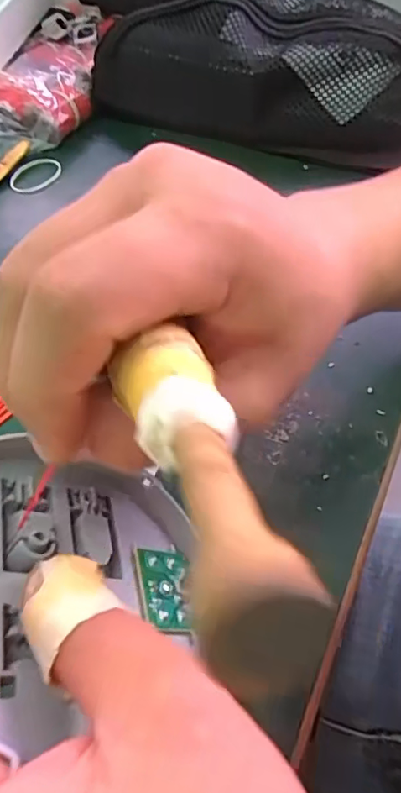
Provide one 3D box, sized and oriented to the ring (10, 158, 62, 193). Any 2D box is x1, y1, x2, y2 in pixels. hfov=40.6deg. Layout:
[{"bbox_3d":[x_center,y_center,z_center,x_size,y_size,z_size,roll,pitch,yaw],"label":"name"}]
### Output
[{"bbox_3d":[-0.130,-0.174,0.427,0.031,0.004,0.045,32,66,12],"label":"ring"}]

